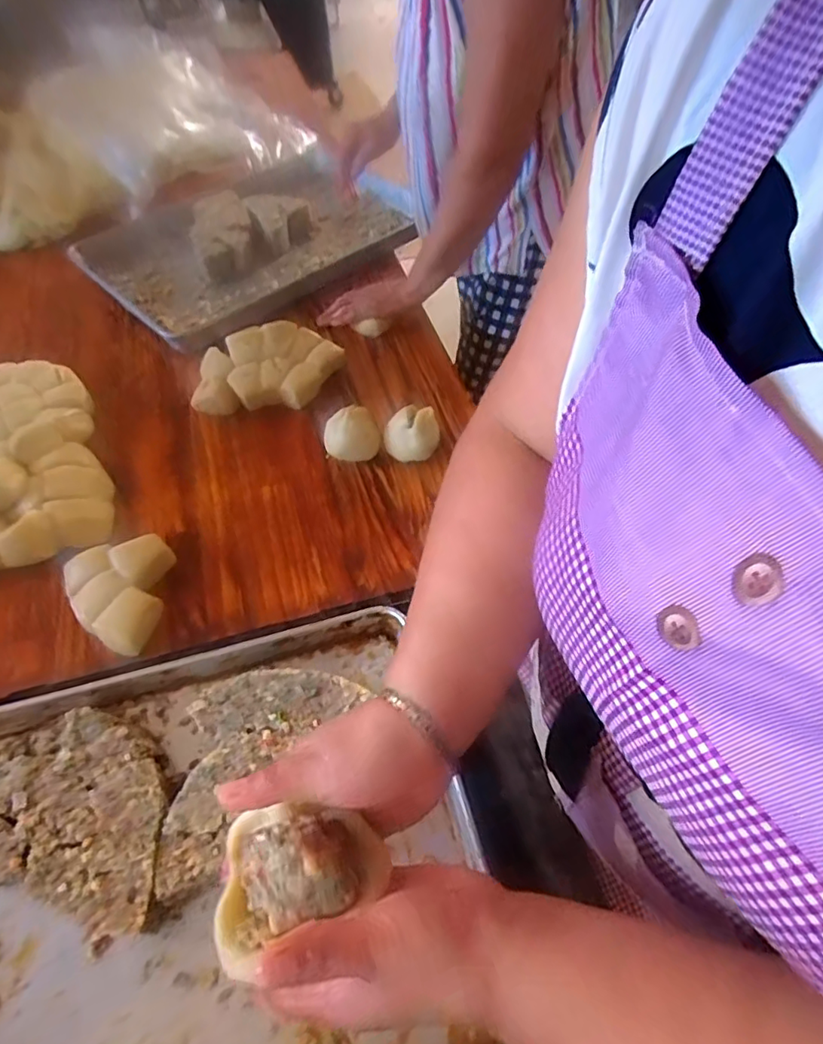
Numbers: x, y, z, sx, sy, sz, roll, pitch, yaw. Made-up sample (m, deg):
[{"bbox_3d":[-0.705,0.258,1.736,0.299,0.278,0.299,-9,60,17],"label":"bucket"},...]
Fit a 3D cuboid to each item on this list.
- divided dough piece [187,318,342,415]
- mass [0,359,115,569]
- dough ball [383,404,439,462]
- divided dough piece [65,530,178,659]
[{"bbox_3d":[-0.216,-0.230,0.825,0.220,0.067,0.122,-7,54,-4],"label":"divided dough piece"},{"bbox_3d":[-0.537,-0.089,0.749,0.252,0.053,0.361,-12,54,-7],"label":"mass"},{"bbox_3d":[-0.001,-0.115,0.743,0.074,0.062,0.065,2,54,2],"label":"dough ball"},{"bbox_3d":[-0.335,0.080,0.614,0.118,0.068,0.133,-6,54,-3],"label":"divided dough piece"}]

